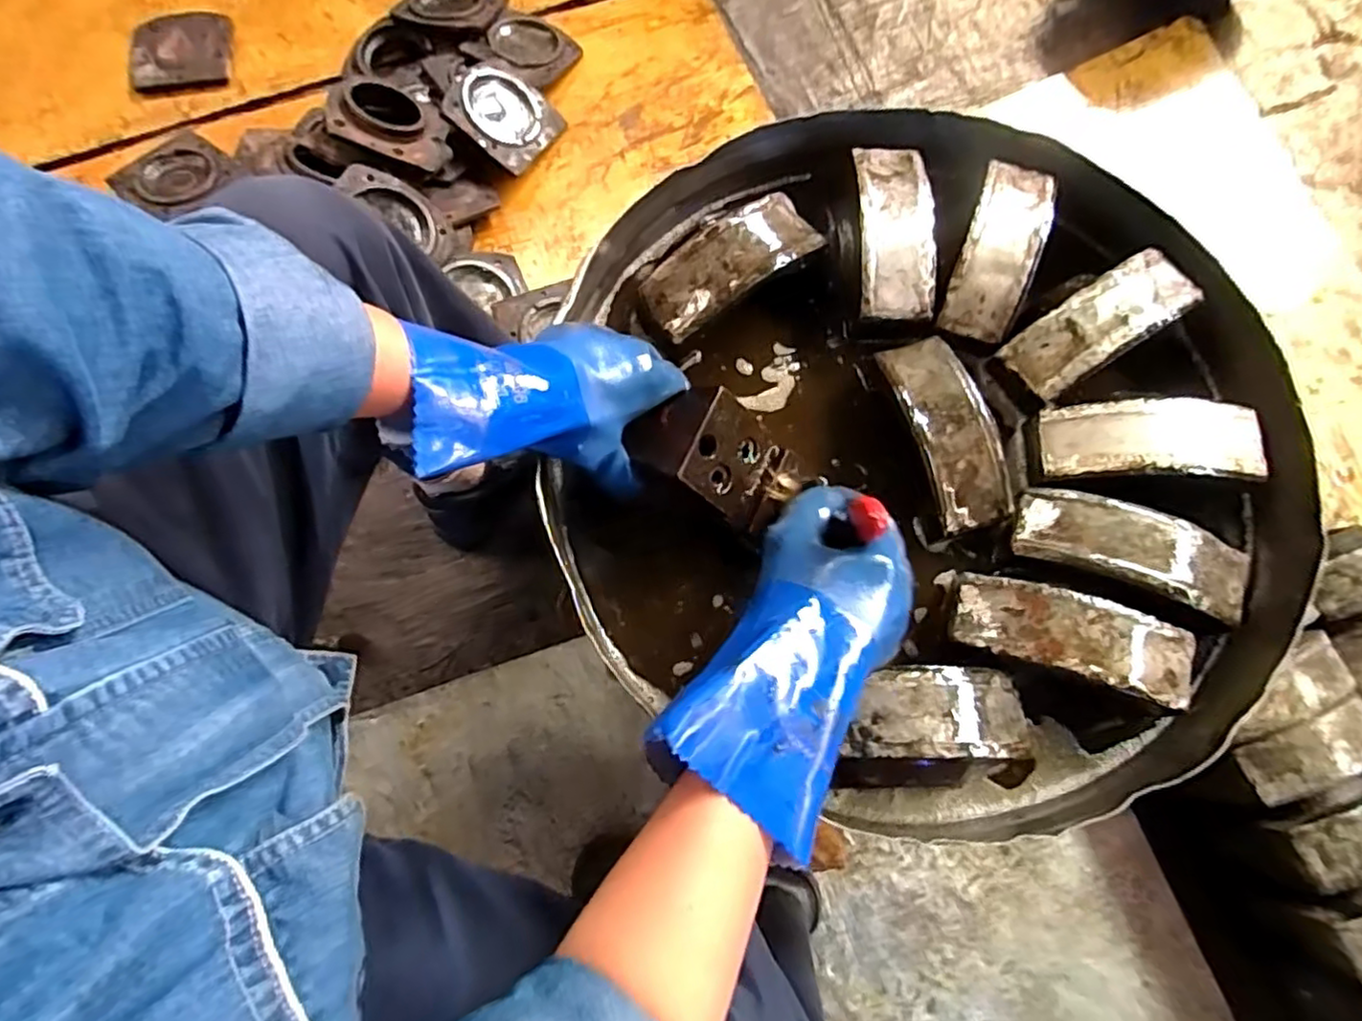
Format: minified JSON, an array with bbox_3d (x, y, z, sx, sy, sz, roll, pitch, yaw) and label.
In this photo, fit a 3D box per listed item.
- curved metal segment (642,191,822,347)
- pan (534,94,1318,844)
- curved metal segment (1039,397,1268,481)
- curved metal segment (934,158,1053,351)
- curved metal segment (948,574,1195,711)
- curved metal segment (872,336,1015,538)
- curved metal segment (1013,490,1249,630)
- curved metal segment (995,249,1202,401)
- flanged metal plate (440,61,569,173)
[{"bbox_3d":[0.043,-0.210,0.559,0.157,0.029,0.066,-34,78,-7],"label":"curved metal segment"},{"bbox_3d":[0.199,-0.054,0.537,0.557,0.098,0.555,0,76,2],"label":"pan"},{"bbox_3d":[0.370,-0.055,0.522,0.159,0.030,0.062,1,76,2],"label":"curved metal segment"},{"bbox_3d":[0.272,-0.224,0.568,0.059,0.033,0.165,23,78,7],"label":"curved metal segment"},{"bbox_3d":[0.285,0.091,0.482,0.163,0.031,0.060,18,77,6],"label":"curved metal segment"},{"bbox_3d":[0.215,-0.065,0.531,0.063,0.027,0.159,-17,76,-3],"label":"curved metal segment"},{"bbox_3d":[0.341,0.029,0.498,0.166,0.031,0.063,20,77,6],"label":"curved metal segment"},{"bbox_3d":[0.348,-0.155,0.548,0.159,0.029,0.059,-32,77,-6],"label":"curved metal segment"},{"bbox_3d":[-0.288,-0.638,1.074,0.166,0.026,0.166,39,63,-12],"label":"flanged metal plate"}]

